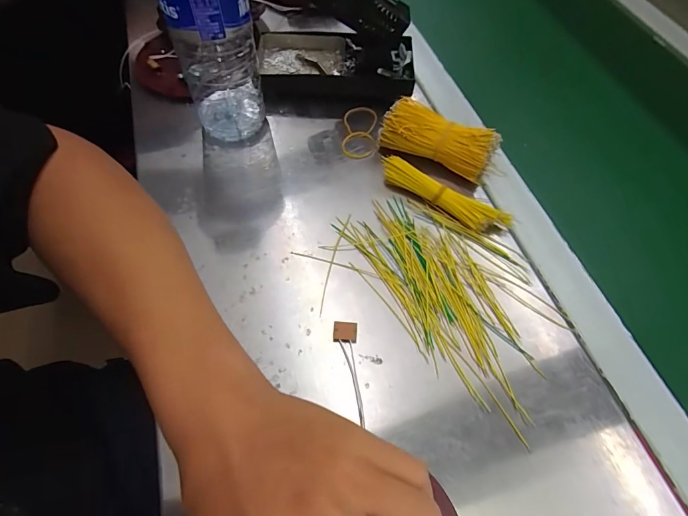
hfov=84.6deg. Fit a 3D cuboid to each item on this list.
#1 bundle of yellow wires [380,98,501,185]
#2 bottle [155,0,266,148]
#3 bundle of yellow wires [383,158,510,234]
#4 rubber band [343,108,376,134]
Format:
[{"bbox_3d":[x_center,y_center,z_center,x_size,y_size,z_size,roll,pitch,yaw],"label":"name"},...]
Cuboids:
[{"bbox_3d":[0.085,-0.106,0.341,0.099,0.038,0.034,23,63,10],"label":"bundle of yellow wires"},{"bbox_3d":[-0.108,-0.199,0.282,0.064,0.213,0.075,-15,63,-10],"label":"bottle"},{"bbox_3d":[0.085,-0.052,0.323,0.116,0.018,0.021,30,64,13],"label":"bundle of yellow wires"},{"bbox_3d":[0.017,-0.138,0.377,0.033,0.005,0.037,-3,61,-4],"label":"rubber band"}]

